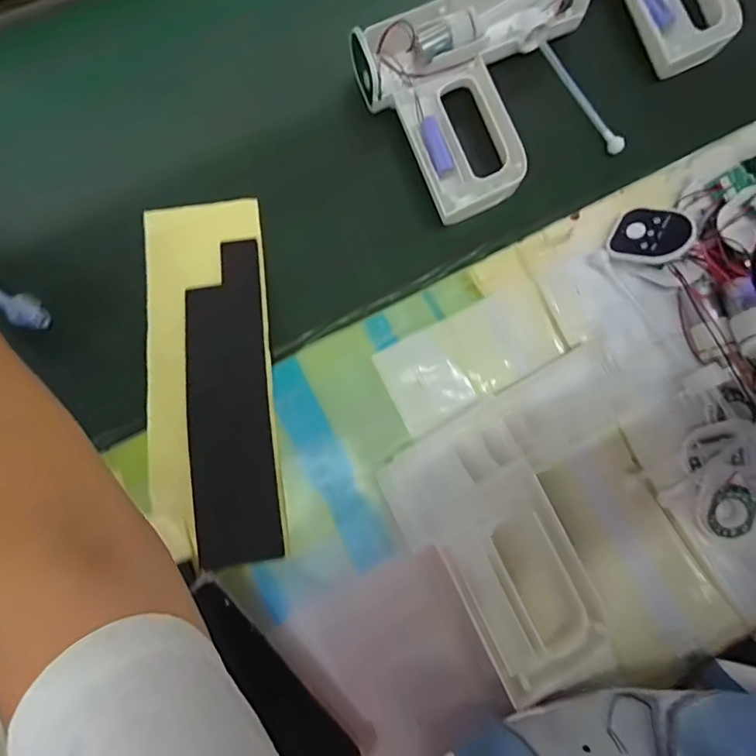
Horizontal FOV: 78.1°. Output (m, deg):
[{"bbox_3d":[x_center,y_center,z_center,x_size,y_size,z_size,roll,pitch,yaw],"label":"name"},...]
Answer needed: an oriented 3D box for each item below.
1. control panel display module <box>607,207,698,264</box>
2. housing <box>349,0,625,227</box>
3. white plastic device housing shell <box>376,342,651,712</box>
[{"bbox_3d":[0.213,-0.112,0.363,0.057,0.009,0.046,21,82,35],"label":"control panel display module"},{"bbox_3d":[0.104,-0.260,0.395,0.217,0.040,0.182,-32,80,-8],"label":"housing"},{"bbox_3d":[0.130,0.092,0.337,0.203,0.020,0.179,-31,80,-8],"label":"white plastic device housing shell"}]

